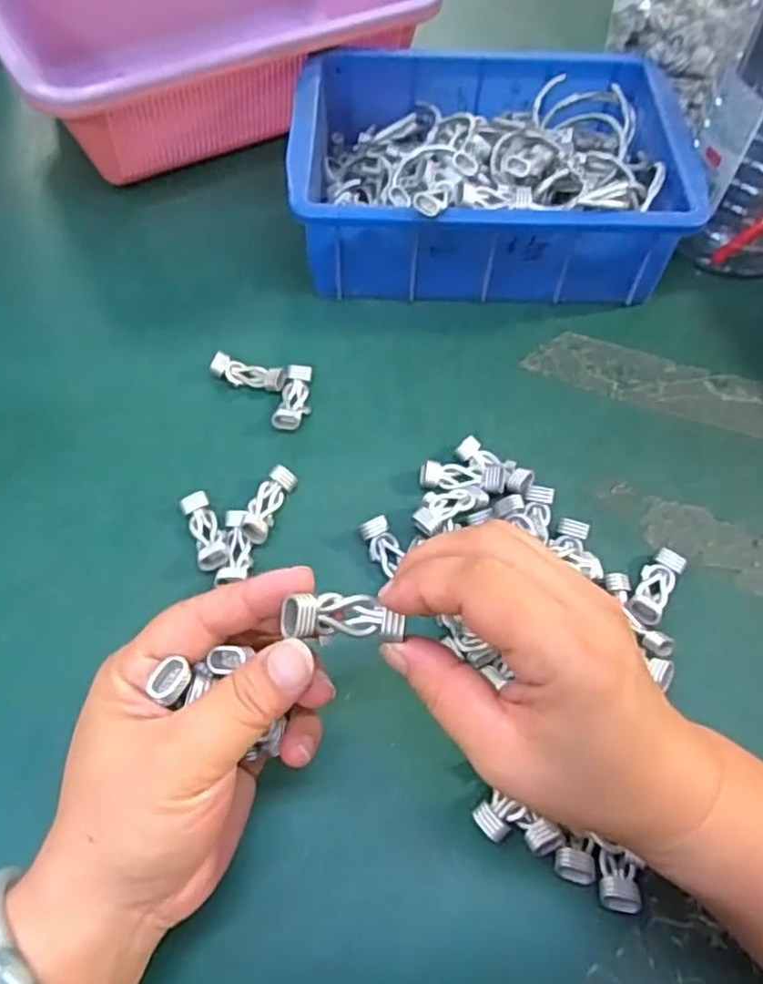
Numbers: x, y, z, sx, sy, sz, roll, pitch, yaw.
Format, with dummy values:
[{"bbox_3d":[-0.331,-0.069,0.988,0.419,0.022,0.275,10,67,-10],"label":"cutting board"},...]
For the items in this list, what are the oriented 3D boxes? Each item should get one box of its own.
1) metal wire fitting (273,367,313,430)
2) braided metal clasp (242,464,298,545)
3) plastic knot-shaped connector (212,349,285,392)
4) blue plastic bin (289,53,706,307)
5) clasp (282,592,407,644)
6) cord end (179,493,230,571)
[{"bbox_3d":[-0.050,-0.055,0.401,0.017,0.009,0.044,8,59,4],"label":"metal wire fitting"},{"bbox_3d":[-0.060,0.006,0.358,0.014,0.016,0.044,18,60,9],"label":"braided metal clasp"},{"bbox_3d":[-0.079,-0.071,0.409,0.044,0.012,0.016,11,59,5],"label":"plastic knot-shaped connector"},{"bbox_3d":[0.069,-0.211,0.458,0.236,0.079,0.173,-2,59,-2],"label":"blue plastic bin"},{"bbox_3d":[-0.013,0.043,0.236,0.041,0.011,0.015,8,55,-27],"label":"clasp"},{"bbox_3d":[-0.090,0.021,0.352,0.015,0.011,0.043,-19,61,-12],"label":"cord end"}]

